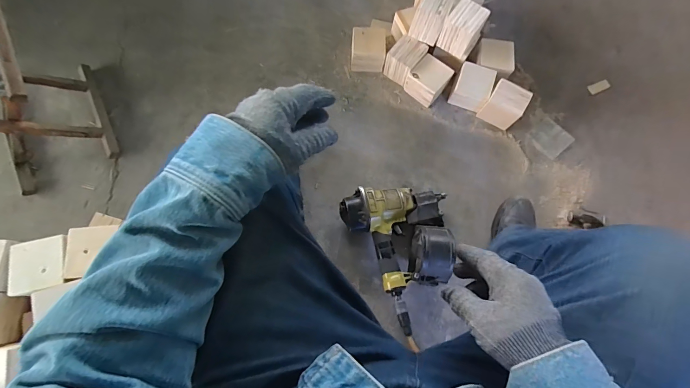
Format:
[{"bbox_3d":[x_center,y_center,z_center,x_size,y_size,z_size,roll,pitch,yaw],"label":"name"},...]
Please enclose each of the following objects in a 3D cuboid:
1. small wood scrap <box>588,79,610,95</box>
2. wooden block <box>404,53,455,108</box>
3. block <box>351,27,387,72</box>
[{"bbox_3d":[0.765,-0.324,0.997,0.060,0.008,0.031,-24,76,-4],"label":"small wood scrap"},{"bbox_3d":[0.241,-0.326,0.965,0.098,0.081,0.102,42,79,11],"label":"wooden block"},{"bbox_3d":[0.071,-0.427,0.992,0.101,0.094,0.108,5,74,2],"label":"block"}]

